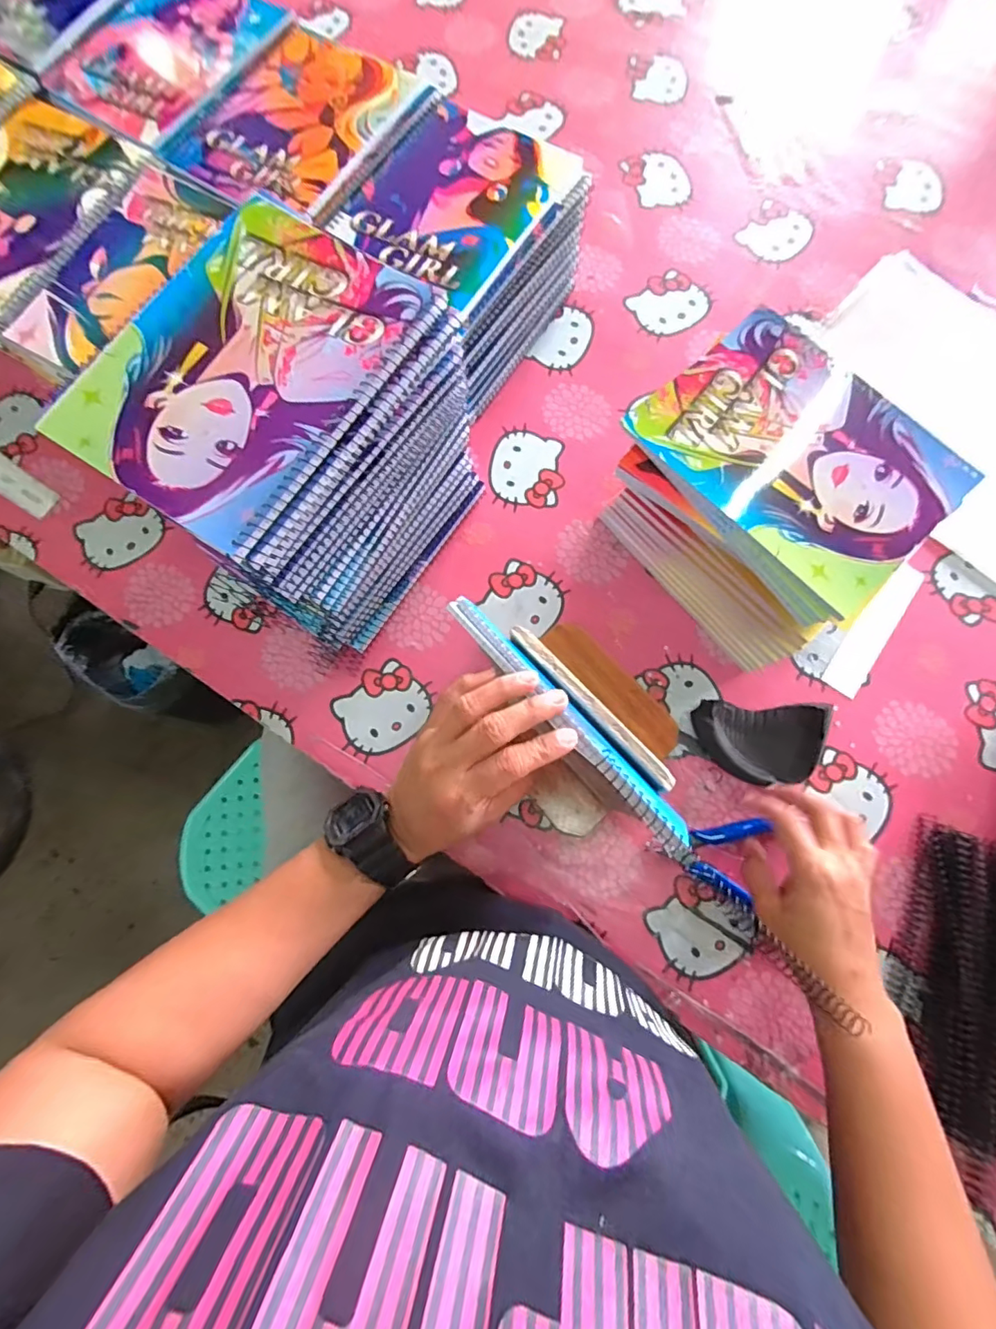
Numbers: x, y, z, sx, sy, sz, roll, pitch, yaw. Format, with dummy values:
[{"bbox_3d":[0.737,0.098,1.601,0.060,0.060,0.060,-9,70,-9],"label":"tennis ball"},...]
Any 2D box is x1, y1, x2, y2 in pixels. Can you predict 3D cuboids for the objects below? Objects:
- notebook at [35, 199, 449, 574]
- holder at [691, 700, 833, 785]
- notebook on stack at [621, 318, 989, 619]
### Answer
[{"bbox_3d":[-0.145,-0.175,0.303,0.147,0.009,0.196,33,79,8],"label":"notebook"},{"bbox_3d":[0.217,0.065,0.434,0.099,0.036,0.064,5,76,2],"label":"holder"},{"bbox_3d":[0.210,-0.148,0.366,0.148,0.011,0.201,-40,79,-8],"label":"notebook on stack"}]

